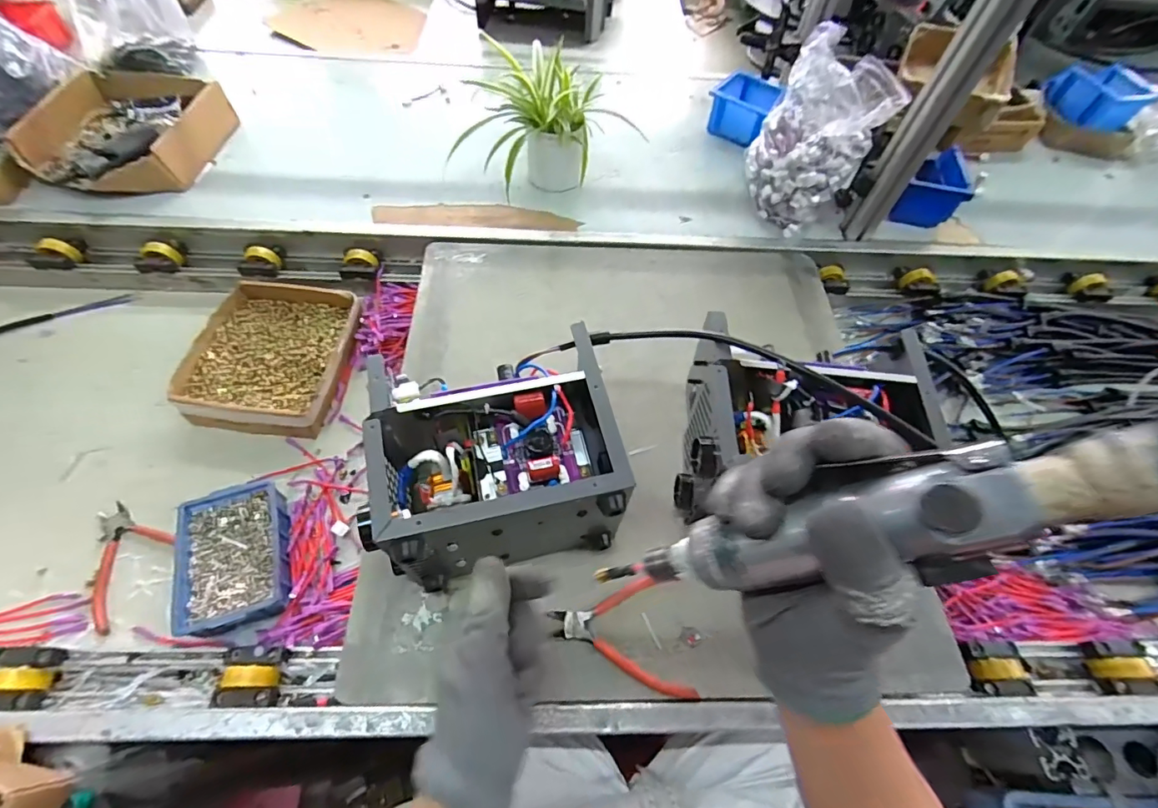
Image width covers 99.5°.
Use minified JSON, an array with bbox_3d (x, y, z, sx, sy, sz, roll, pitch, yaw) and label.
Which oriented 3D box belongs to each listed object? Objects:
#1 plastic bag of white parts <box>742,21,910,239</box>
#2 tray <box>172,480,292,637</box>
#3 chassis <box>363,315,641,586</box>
[{"bbox_3d":[0.348,-0.382,0.735,0.162,0.212,0.151,26,61,12],"label":"plastic bag of white parts"},{"bbox_3d":[-0.375,0.169,0.543,0.104,0.050,0.154,-17,61,-13],"label":"tray"},{"bbox_3d":[-0.076,0.054,0.482,0.210,0.145,0.185,-11,60,-10],"label":"chassis"}]

